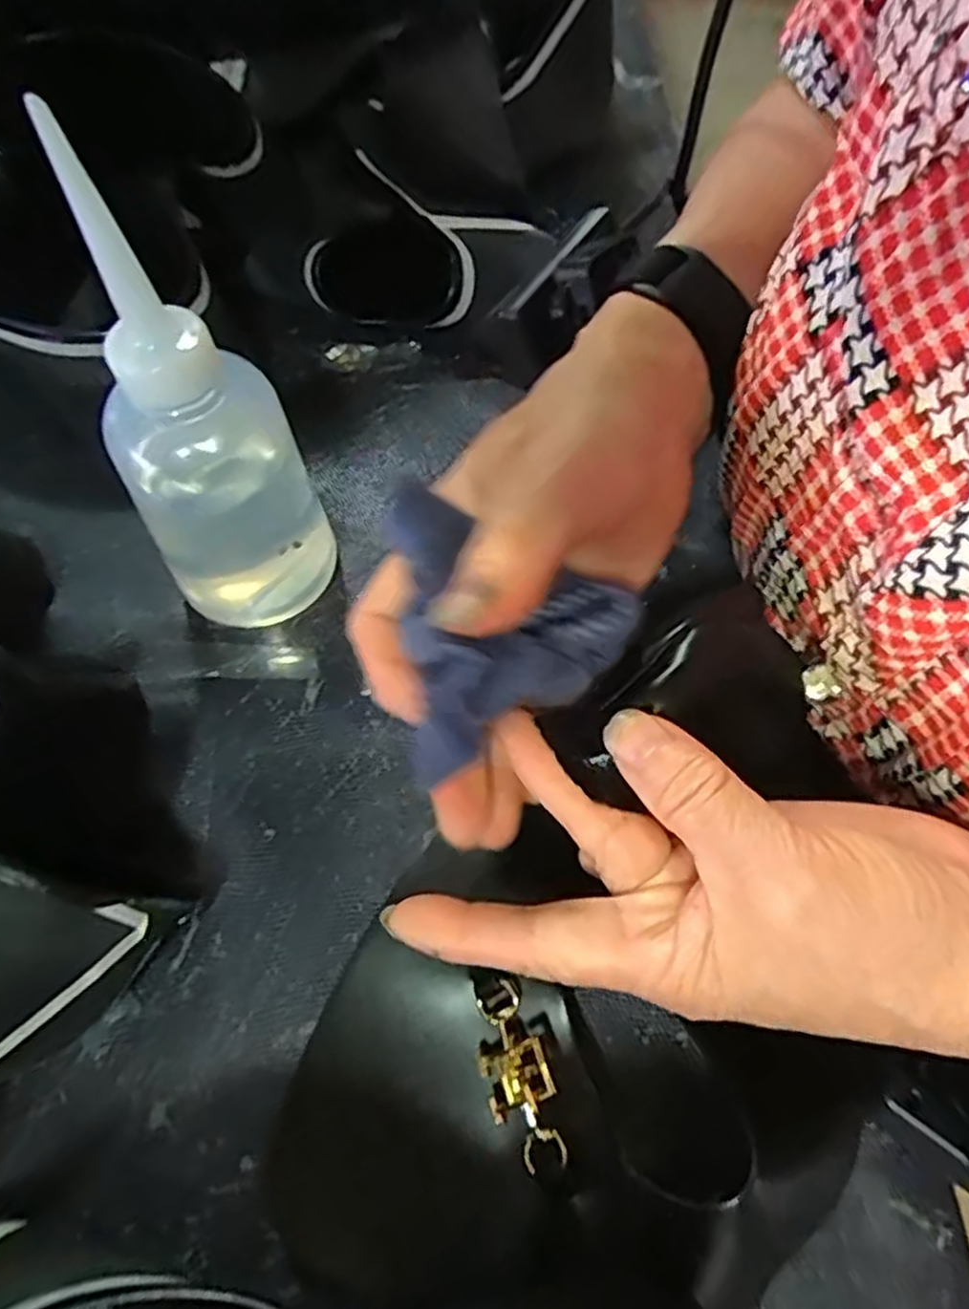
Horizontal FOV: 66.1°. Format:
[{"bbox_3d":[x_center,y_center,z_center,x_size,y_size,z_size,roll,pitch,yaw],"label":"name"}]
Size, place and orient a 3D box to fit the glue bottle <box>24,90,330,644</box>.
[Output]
[{"bbox_3d":[-0.091,-0.067,0.246,0.056,0.153,0.049,18,63,8],"label":"glue bottle"}]

